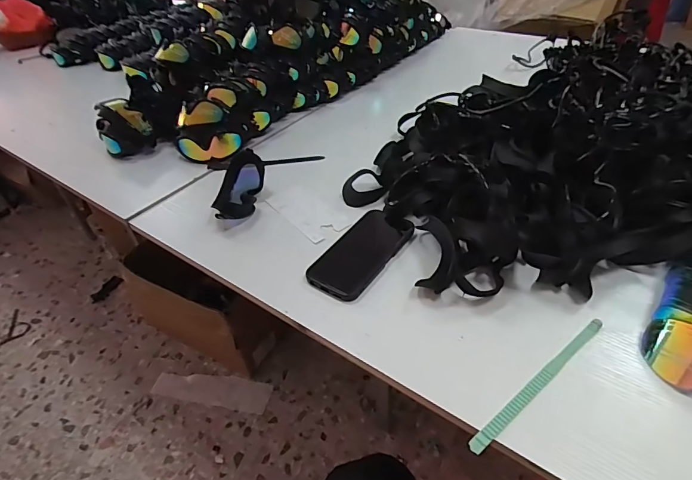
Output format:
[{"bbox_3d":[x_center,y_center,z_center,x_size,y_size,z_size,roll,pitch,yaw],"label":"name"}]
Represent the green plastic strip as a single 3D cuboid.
[{"bbox_3d":[0.194,0.140,0.408,0.205,0.007,0.013,-30,48,-25],"label":"green plastic strip"}]

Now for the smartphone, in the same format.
[{"bbox_3d":[0.019,0.016,0.558,0.082,0.009,0.164,23,50,28],"label":"smartphone"}]

